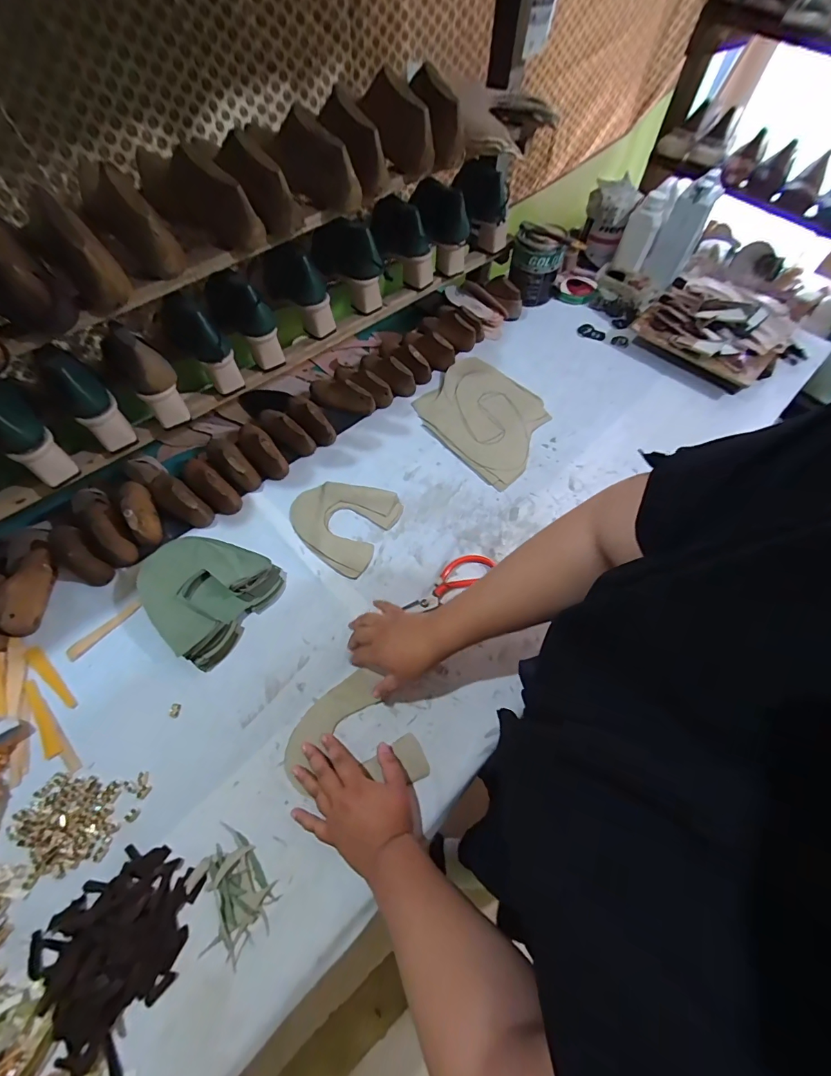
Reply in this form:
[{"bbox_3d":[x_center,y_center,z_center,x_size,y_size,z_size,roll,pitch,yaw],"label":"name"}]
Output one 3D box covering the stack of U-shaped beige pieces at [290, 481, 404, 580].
[{"bbox_3d":[-0.126,-0.035,0.705,0.165,0.006,0.163,26,65,13],"label":"stack of U-shaped beige pieces"}]

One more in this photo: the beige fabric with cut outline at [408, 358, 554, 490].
[{"bbox_3d":[0.136,-0.239,0.808,0.256,0.018,0.225,41,69,19],"label":"beige fabric with cut outline"}]

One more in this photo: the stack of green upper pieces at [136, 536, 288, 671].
[{"bbox_3d":[-0.313,0.073,0.620,0.173,0.045,0.166,31,66,15],"label":"stack of green upper pieces"}]

